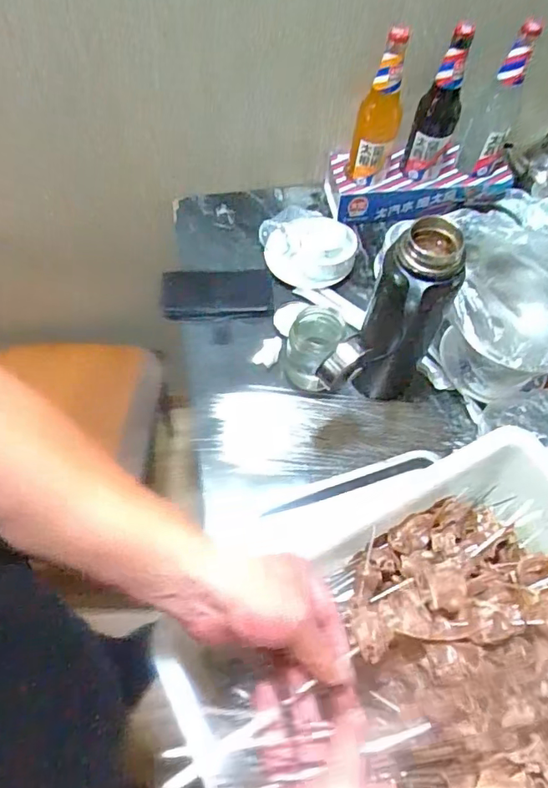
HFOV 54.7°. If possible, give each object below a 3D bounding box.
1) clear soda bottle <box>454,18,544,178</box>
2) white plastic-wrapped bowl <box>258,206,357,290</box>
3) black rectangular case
[{"bbox_3d":[0.319,-0.403,0.756,0.057,0.208,0.057,27,64,11],"label":"clear soda bottle"},{"bbox_3d":[0.048,-0.220,0.799,0.118,0.055,0.151,-41,71,-21],"label":"white plastic-wrapped bowl"},{"bbox_3d":[-0.086,-0.152,0.803,0.167,0.016,0.093,0,62,-3],"label":"black rectangular case"}]

